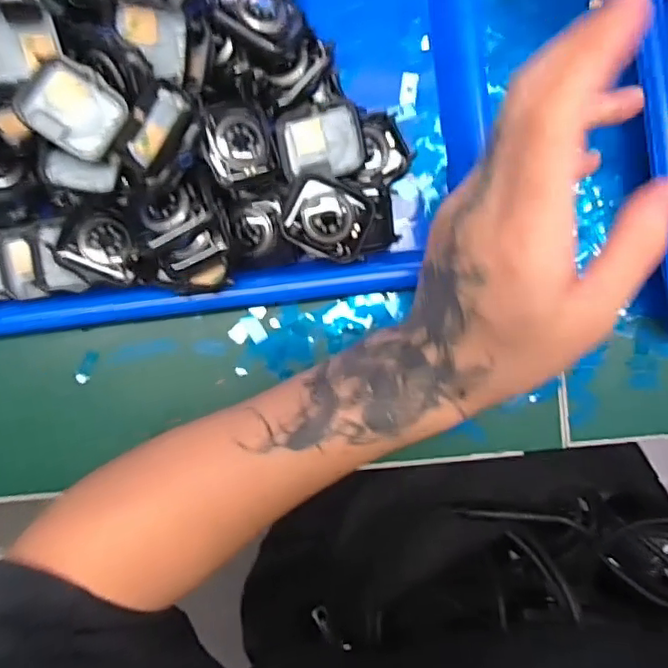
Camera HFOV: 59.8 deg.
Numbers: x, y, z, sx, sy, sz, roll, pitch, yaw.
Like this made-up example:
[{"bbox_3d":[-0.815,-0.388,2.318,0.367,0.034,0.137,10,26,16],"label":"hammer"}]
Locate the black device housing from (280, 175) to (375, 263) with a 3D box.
[{"bbox_3d":[-0.003,-0.056,0.290,0.041,0.021,0.033,20,90,0],"label":"black device housing"}]

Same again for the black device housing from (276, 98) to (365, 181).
[{"bbox_3d":[-0.007,-0.097,0.296,0.041,0.011,0.037,-12,91,3],"label":"black device housing"}]

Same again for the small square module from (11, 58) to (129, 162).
[{"bbox_3d":[-0.124,-0.106,0.275,0.044,0.008,0.036,33,85,-20],"label":"small square module"}]

